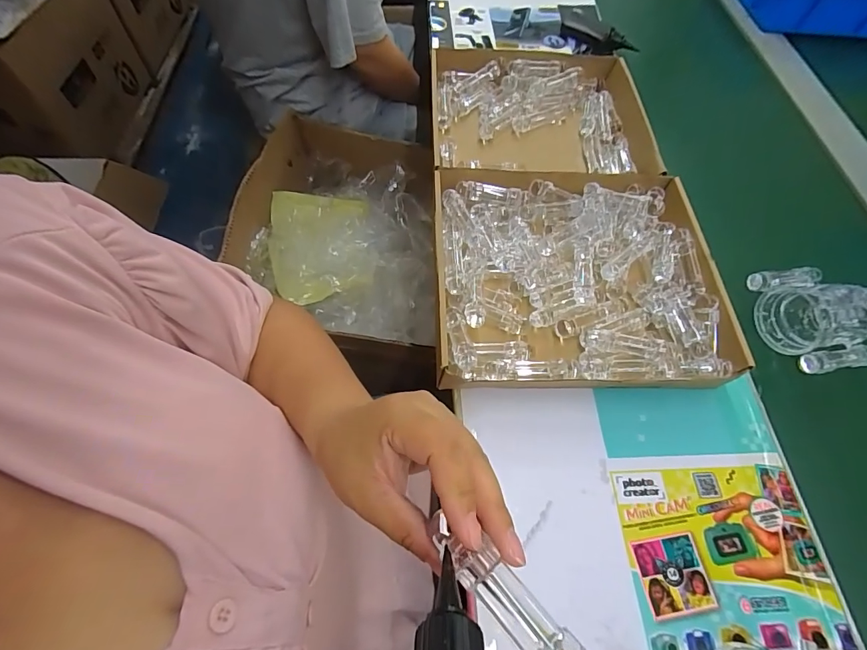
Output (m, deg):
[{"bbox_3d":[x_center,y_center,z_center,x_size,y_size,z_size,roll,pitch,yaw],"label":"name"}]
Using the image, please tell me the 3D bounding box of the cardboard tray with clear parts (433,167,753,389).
[{"bbox_3d":[0.162,-0.059,0.498,0.317,0.055,0.281,-1,62,-2],"label":"cardboard tray with clear parts"}]

